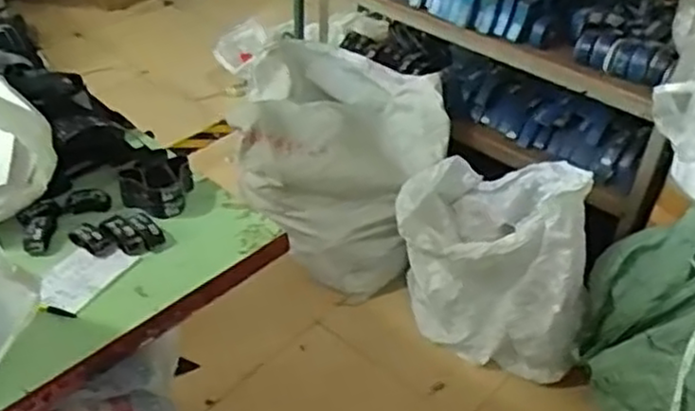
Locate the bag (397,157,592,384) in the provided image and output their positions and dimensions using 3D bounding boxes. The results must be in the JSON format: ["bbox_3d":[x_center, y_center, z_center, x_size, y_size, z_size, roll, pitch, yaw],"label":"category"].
[{"bbox_3d":[0.364,0.125,1.839,0.523,0.579,0.281,23,46,22],"label":"bag"}]

